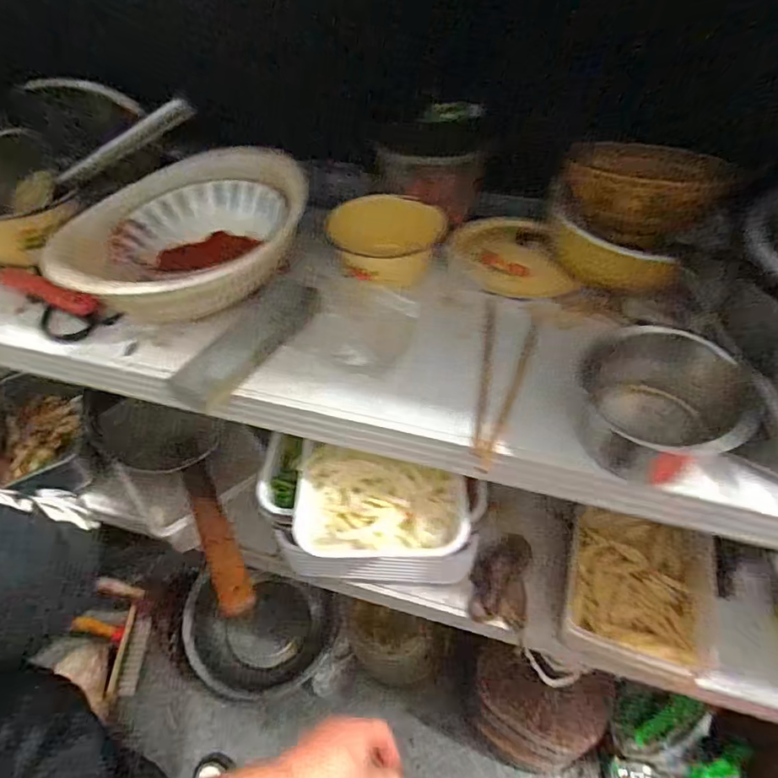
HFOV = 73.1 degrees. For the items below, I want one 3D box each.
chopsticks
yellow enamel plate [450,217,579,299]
[{"bbox_3d":[0.127,-0.013,0.561,0.058,0.014,0.241,7,51,7],"label":"chopsticks"},{"bbox_3d":[0.154,-0.169,0.670,0.130,0.035,0.138,-1,50,1],"label":"yellow enamel plate"}]

